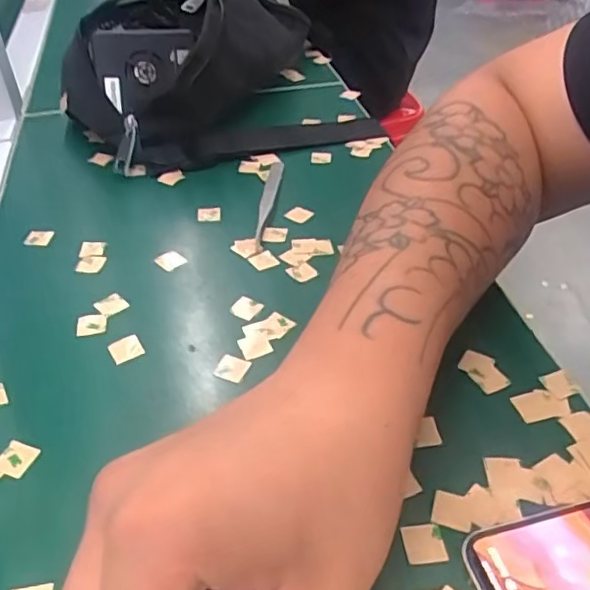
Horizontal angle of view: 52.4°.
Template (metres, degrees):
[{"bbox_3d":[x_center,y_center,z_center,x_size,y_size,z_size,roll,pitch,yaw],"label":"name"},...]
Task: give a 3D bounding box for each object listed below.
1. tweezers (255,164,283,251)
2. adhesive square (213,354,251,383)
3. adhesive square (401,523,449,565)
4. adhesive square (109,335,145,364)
[{"bbox_3d":[-0.018,-0.067,0.417,0.011,0.008,0.114,2,40,4],"label":"tweezers"},{"bbox_3d":[-0.031,0.035,0.300,0.015,0.004,0.015,15,43,18],"label":"adhesive square"},{"bbox_3d":[0.050,0.096,0.231,0.015,0.004,0.015,-7,42,-3],"label":"adhesive square"},{"bbox_3d":[-0.088,0.027,0.311,0.016,0.004,0.015,-20,44,-22],"label":"adhesive square"}]

